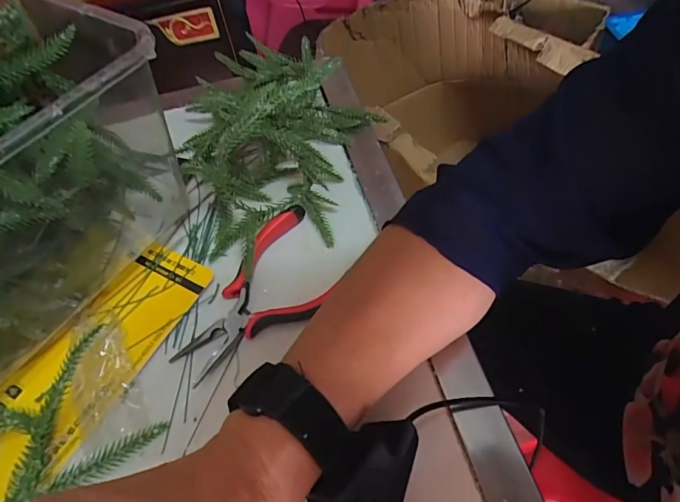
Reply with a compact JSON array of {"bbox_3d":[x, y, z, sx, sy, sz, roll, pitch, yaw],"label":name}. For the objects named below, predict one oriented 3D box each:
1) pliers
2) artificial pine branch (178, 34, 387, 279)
[{"bbox_3d":[-0.062,0.024,0.315,0.122,0.017,0.081,-29,58,-15],"label":"pliers"},{"bbox_3d":[-0.051,-0.101,0.374,0.164,0.066,0.219,-17,56,-7],"label":"artificial pine branch"}]

